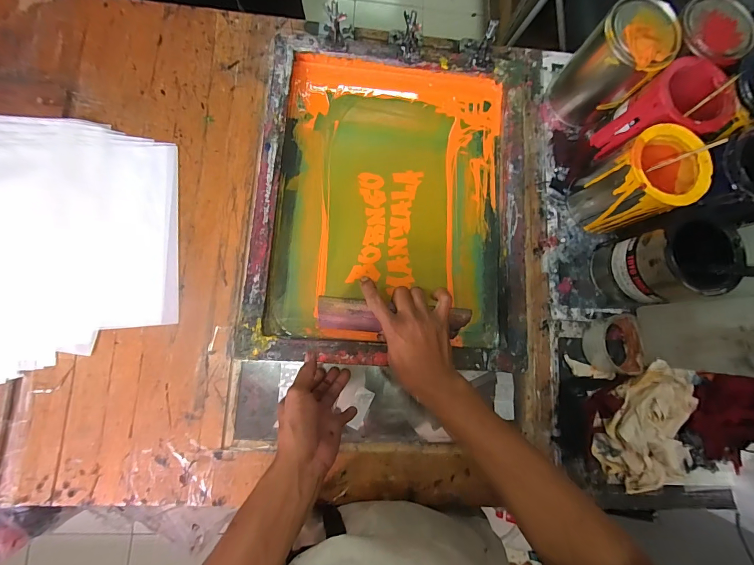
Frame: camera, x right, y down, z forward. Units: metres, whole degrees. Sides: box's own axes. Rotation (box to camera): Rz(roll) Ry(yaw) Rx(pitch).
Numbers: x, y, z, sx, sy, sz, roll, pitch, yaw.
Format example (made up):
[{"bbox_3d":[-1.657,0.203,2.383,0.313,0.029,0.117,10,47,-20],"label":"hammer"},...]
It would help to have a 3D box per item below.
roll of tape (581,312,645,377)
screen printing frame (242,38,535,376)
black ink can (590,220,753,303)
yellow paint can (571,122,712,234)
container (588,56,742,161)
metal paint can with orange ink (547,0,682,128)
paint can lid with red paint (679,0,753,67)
[{"bbox_3d":[0.365,0.097,0.551,0.071,0.042,0.089,-13,83,-7],"label":"roll of tape"},{"bbox_3d":[0.038,-0.131,0.545,0.416,0.046,0.496,5,81,-4],"label":"screen printing frame"},{"bbox_3d":[0.414,-0.024,0.523,0.107,0.148,0.100,-13,83,-7],"label":"black ink can"},{"bbox_3d":[0.382,-0.146,0.541,0.106,0.149,0.103,1,82,-5],"label":"yellow paint can"},{"bbox_3d":[0.434,-0.250,0.560,0.109,0.142,0.101,-5,82,-6],"label":"container"},{"bbox_3d":[0.364,-0.335,0.561,0.106,0.159,0.105,1,82,-5],"label":"metal paint can with orange ink"},{"bbox_3d":[0.485,-0.362,0.510,0.103,0.017,0.111,1,82,-5],"label":"paint can lid with red paint"}]

